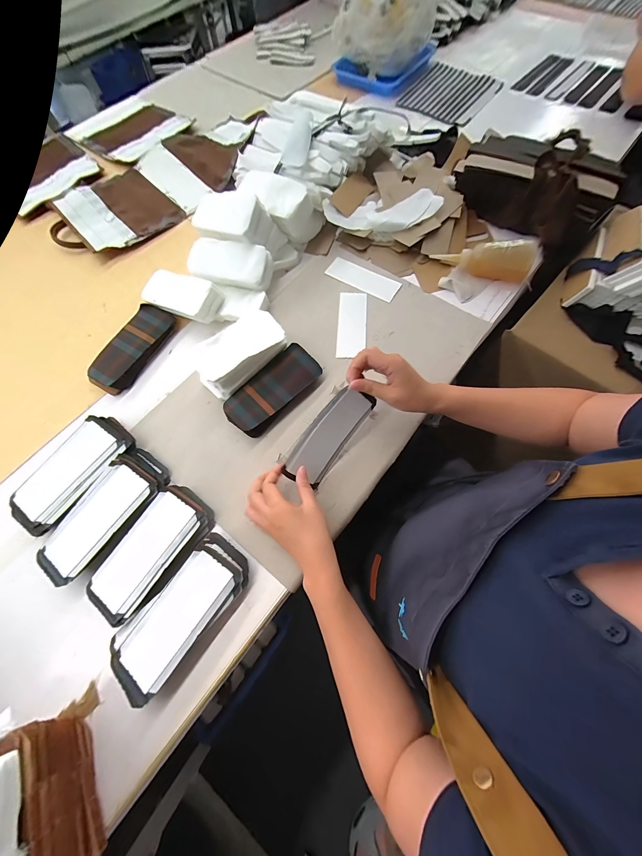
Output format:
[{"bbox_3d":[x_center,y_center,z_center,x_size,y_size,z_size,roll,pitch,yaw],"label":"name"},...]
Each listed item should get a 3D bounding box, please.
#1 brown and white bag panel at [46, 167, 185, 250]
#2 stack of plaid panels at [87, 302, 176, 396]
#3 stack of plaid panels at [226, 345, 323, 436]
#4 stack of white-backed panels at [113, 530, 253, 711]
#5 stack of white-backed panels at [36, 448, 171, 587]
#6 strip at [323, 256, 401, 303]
[{"bbox_3d":[-0.475,-0.486,0.643,0.247,0.014,0.247,-43,75,-13],"label":"brown and white bag panel"},{"bbox_3d":[-0.343,-0.146,0.518,0.074,0.031,0.177,26,73,10],"label":"stack of plaid panels"},{"bbox_3d":[-0.079,-0.066,0.474,0.079,0.026,0.169,40,75,15],"label":"stack of plaid panels"},{"bbox_3d":[-0.177,0.232,0.365,0.083,0.030,0.180,38,75,15],"label":"stack of white-backed panels"},{"bbox_3d":[-0.314,0.122,0.415,0.082,0.029,0.186,35,74,14],"label":"stack of white-backed panels"},{"bbox_3d":[0.084,-0.300,0.567,0.147,0.004,0.055,31,73,13],"label":"strip"}]

